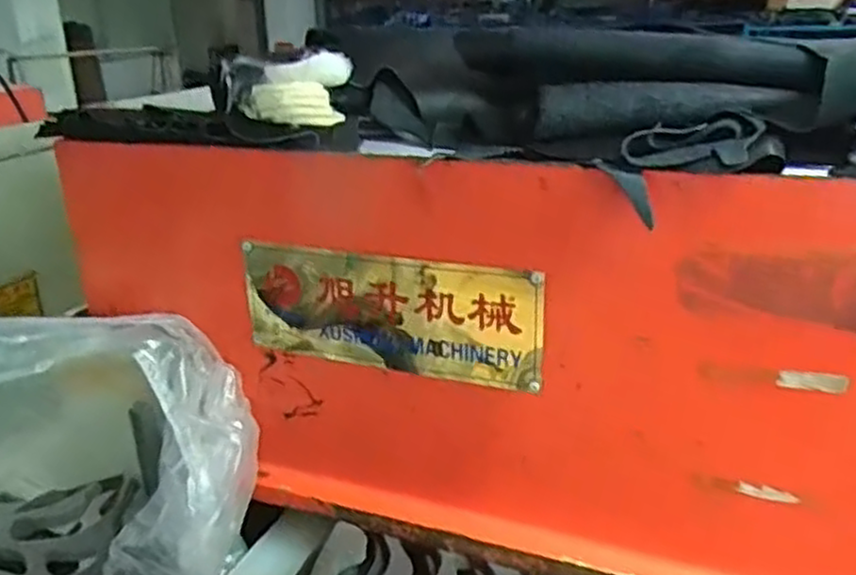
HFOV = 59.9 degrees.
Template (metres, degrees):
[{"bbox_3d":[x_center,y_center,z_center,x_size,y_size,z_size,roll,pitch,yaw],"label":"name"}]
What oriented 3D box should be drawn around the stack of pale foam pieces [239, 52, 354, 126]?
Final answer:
[{"bbox_3d":[-0.114,-0.172,0.651,0.092,0.055,0.046,-5,25,-2],"label":"stack of pale foam pieces"}]

